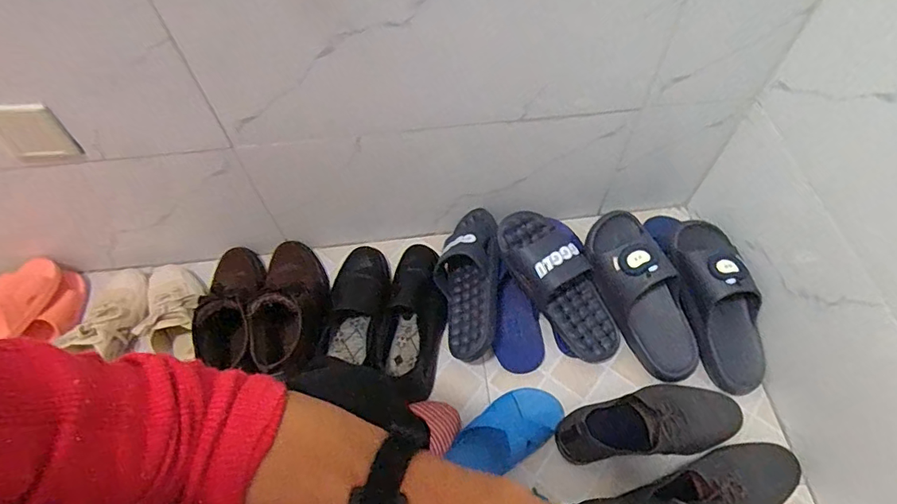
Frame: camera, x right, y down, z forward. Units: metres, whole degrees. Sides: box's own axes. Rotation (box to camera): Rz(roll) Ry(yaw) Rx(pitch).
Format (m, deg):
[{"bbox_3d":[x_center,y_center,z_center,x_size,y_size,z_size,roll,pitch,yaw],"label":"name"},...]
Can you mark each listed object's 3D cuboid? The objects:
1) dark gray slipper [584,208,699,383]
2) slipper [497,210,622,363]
[{"bbox_3d":[0.314,0.070,0.789,0.096,0.081,0.284,-21,84,-10],"label":"dark gray slipper"},{"bbox_3d":[0.192,0.056,0.815,0.098,0.081,0.284,-35,89,-17],"label":"slipper"}]

